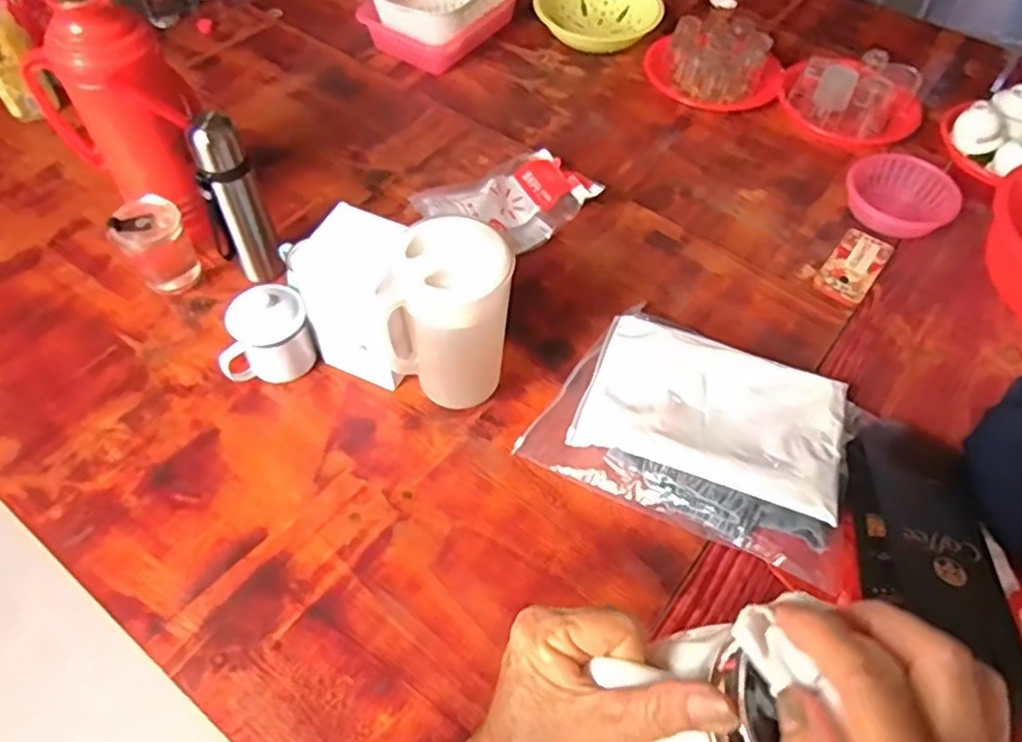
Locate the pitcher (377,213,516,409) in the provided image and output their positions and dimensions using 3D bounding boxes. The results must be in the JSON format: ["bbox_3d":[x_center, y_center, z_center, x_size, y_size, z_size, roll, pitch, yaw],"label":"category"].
[{"bbox_3d":[-0.071,-0.051,0.816,0.132,0.239,0.108,16,57,9],"label":"pitcher"}]

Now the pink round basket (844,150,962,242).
[{"bbox_3d":[0.637,-0.287,1.133,0.173,0.049,0.156,32,59,19],"label":"pink round basket"}]

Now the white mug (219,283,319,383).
[{"bbox_3d":[-0.315,-0.042,0.880,0.117,0.112,0.076,-20,57,-16],"label":"white mug"}]

